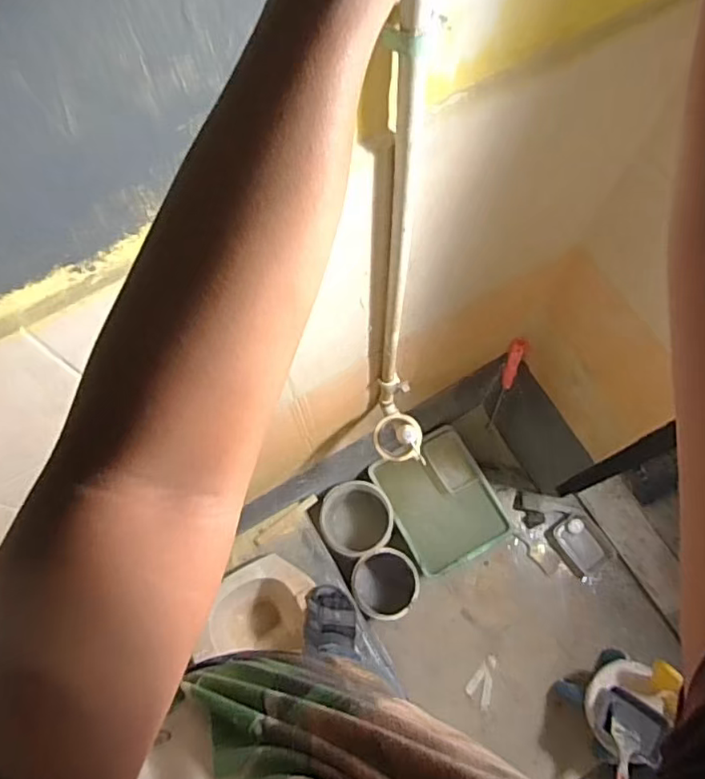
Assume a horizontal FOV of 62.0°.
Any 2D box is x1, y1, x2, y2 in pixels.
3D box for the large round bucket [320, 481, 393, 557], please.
[{"bbox_3d":[0.012,0.397,1.813,0.211,0.163,0.220,0,71,1],"label":"large round bucket"}]

